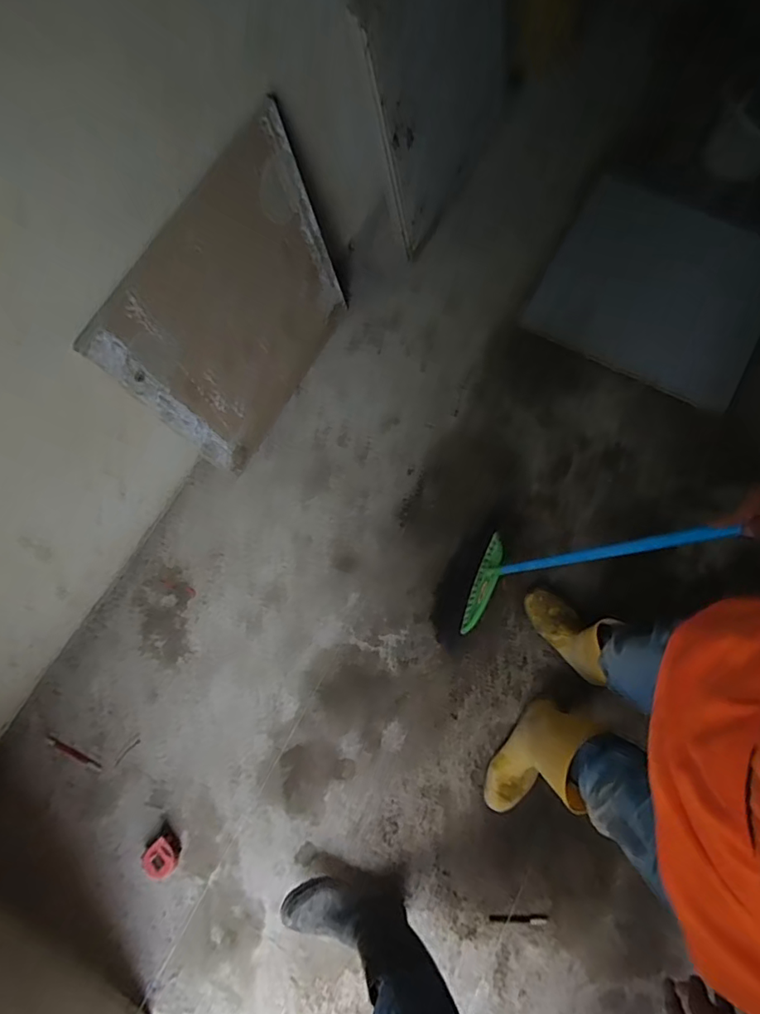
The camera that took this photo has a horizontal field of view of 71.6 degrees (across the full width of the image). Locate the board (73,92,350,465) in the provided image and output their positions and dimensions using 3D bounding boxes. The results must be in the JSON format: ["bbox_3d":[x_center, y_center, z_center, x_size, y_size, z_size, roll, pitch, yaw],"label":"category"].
[{"bbox_3d":[-0.298,-0.423,1.198,0.030,0.582,0.588,27,79,18],"label":"board"}]

